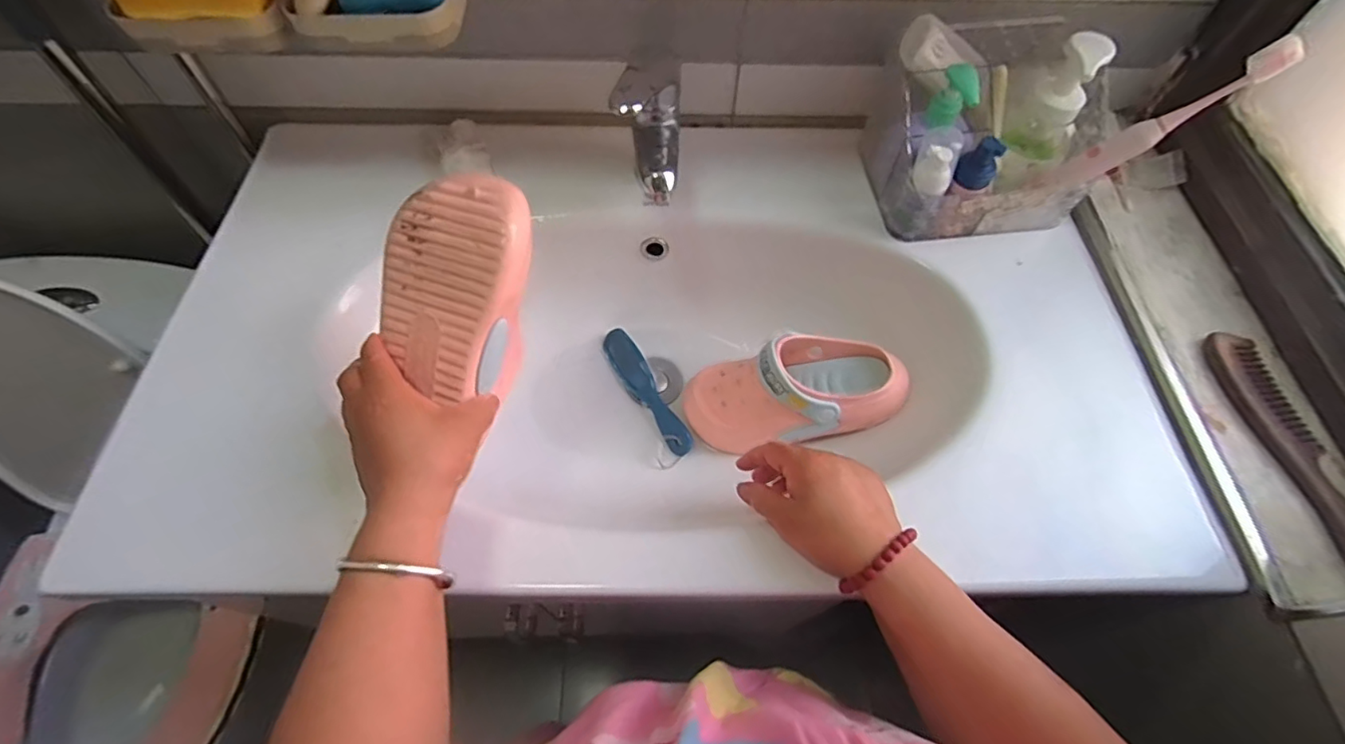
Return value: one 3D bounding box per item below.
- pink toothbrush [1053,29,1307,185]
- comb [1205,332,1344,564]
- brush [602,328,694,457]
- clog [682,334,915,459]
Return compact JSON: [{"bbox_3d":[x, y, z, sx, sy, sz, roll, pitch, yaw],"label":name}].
[{"bbox_3d":[0.421,-0.214,0.497,0.029,0.166,0.021,22,53,-35],"label":"pink toothbrush"},{"bbox_3d":[0.479,0.055,0.452,0.052,0.015,0.192,-3,61,-4],"label":"comb"},{"bbox_3d":[-0.029,0.019,0.635,0.031,0.019,0.167,-26,65,-16],"label":"brush"},{"bbox_3d":[0.113,0.014,0.577,0.217,0.078,0.099,-11,60,13],"label":"clog"}]

